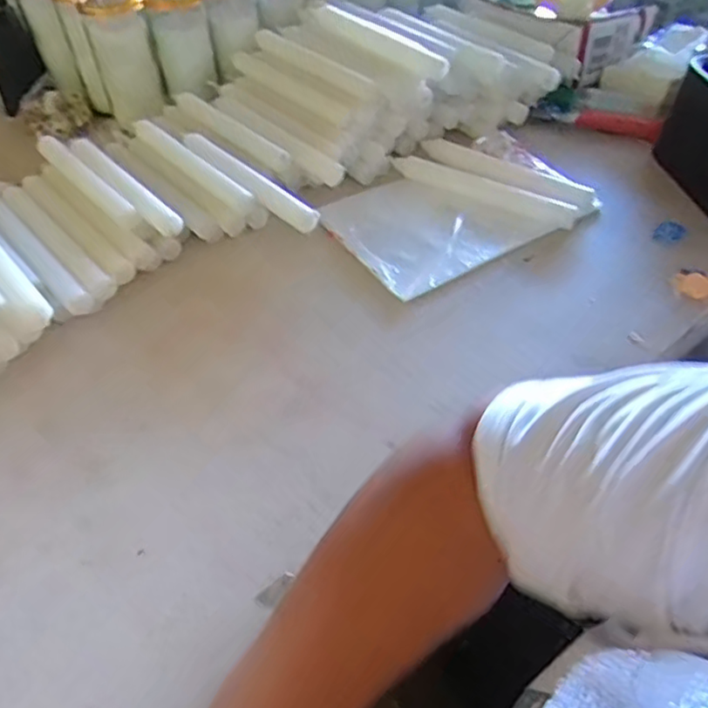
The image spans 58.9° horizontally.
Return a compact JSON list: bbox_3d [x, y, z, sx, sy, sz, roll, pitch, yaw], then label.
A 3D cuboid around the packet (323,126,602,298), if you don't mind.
[{"bbox_3d":[0.102,-0.151,0.627,0.246,0.026,0.183,-31,55,-24],"label":"packet"}]

